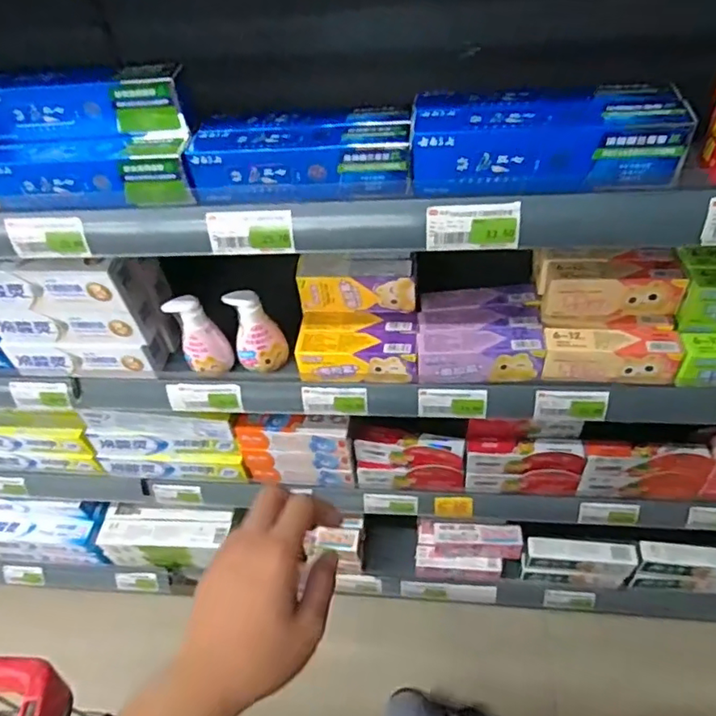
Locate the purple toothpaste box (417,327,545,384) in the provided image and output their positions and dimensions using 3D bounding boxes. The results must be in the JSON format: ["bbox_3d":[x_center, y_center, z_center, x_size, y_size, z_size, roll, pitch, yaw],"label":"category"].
[{"bbox_3d":[0.142,-0.003,0.660,0.141,0.049,0.043,-3,46,5],"label":"purple toothpaste box"}]

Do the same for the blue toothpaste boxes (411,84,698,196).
[{"bbox_3d":[0.157,-0.188,0.483,0.213,0.058,0.075,1,47,9],"label":"blue toothpaste boxes"}]

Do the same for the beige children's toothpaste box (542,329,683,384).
[{"bbox_3d":[0.285,-0.003,0.643,0.140,0.054,0.040,1,47,8],"label":"beige children's toothpaste box"}]

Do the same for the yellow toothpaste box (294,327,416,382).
[{"bbox_3d":[-0.001,-0.003,0.677,0.140,0.048,0.045,0,46,7],"label":"yellow toothpaste box"}]

